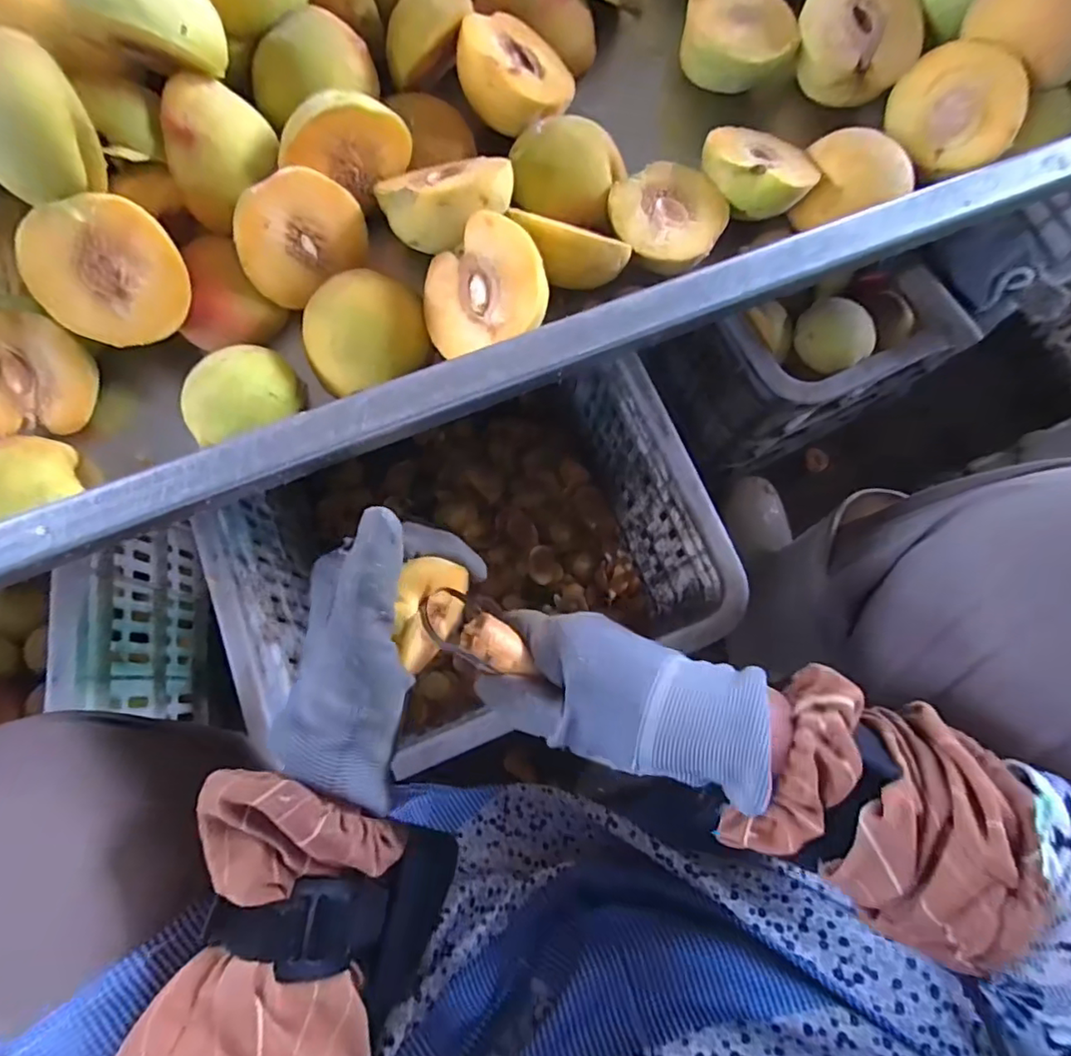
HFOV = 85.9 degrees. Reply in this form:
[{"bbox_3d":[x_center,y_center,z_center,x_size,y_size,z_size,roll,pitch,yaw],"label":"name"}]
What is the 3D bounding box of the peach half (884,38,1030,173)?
[{"bbox_3d":[0.228,-0.225,0.316,0.064,0.031,0.056,34,115,15],"label":"peach half"}]

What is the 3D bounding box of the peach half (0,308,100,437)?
[{"bbox_3d":[-0.245,-0.075,0.276,0.056,0.029,0.055,-11,114,-28],"label":"peach half"}]

